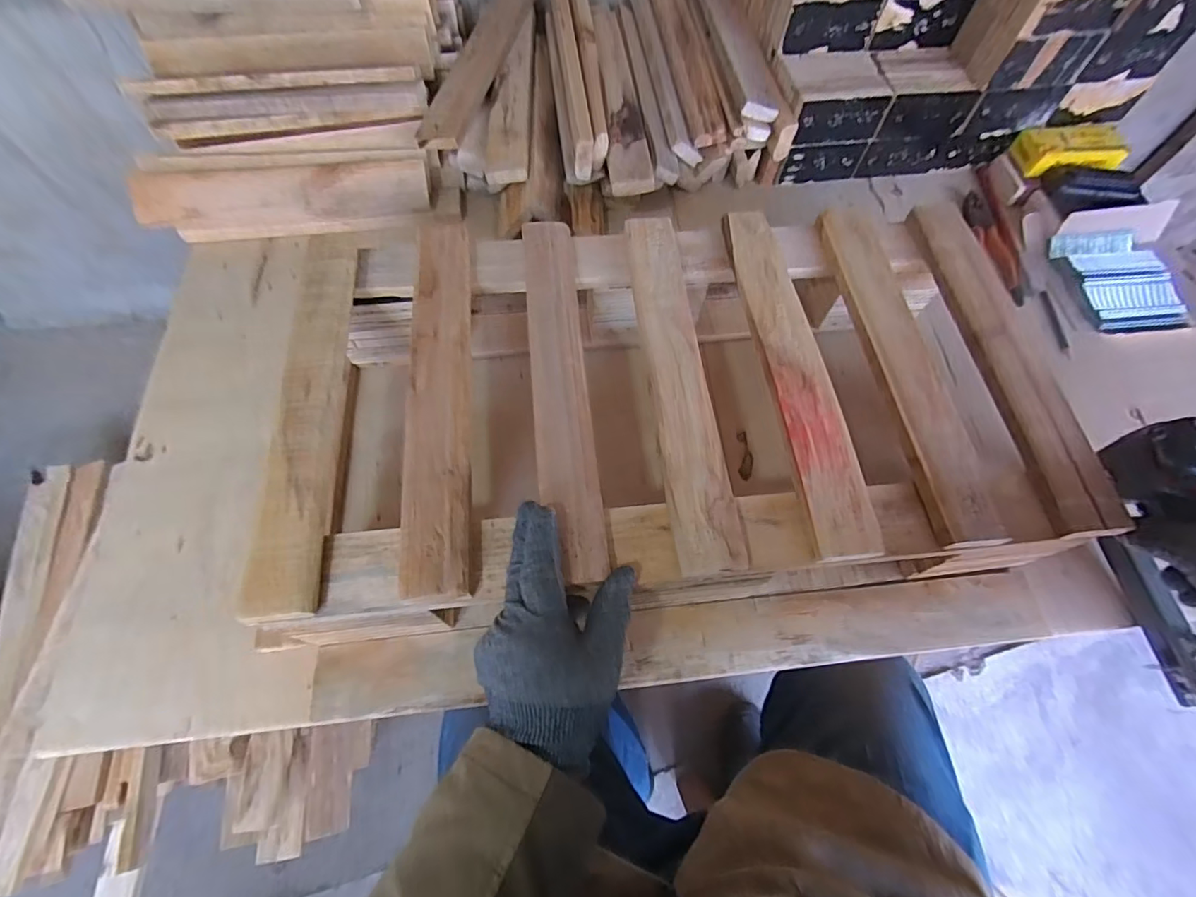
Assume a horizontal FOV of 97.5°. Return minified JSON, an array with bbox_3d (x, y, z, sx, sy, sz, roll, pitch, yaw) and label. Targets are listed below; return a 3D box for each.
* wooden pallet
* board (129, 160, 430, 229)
[{"bbox_3d":[0.069,-0.045,0.490,0.633,0.127,0.353,-6,64,-4],"label":"wooden pallet"},{"bbox_3d":[-0.389,-0.316,0.654,0.343,0.015,0.064,-7,106,-5],"label":"board"}]

